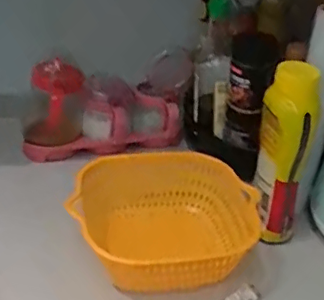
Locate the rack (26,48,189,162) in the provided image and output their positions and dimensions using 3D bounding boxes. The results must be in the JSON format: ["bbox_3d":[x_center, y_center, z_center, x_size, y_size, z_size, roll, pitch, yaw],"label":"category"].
[{"bbox_3d":[-0.099,-0.081,0.976,0.258,0.167,0.107,-8,34,-19],"label":"rack"}]

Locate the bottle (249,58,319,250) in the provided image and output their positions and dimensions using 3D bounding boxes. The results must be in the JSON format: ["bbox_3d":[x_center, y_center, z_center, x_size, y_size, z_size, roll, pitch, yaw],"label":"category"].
[{"bbox_3d":[0.159,0.005,0.753,0.064,0.254,0.058,9,32,8],"label":"bottle"}]

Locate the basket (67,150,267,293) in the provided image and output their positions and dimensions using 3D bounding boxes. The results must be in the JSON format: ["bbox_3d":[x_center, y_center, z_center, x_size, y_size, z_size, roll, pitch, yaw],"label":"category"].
[{"bbox_3d":[0.002,0.095,0.762,0.221,0.093,0.227,-8,34,-19],"label":"basket"}]

